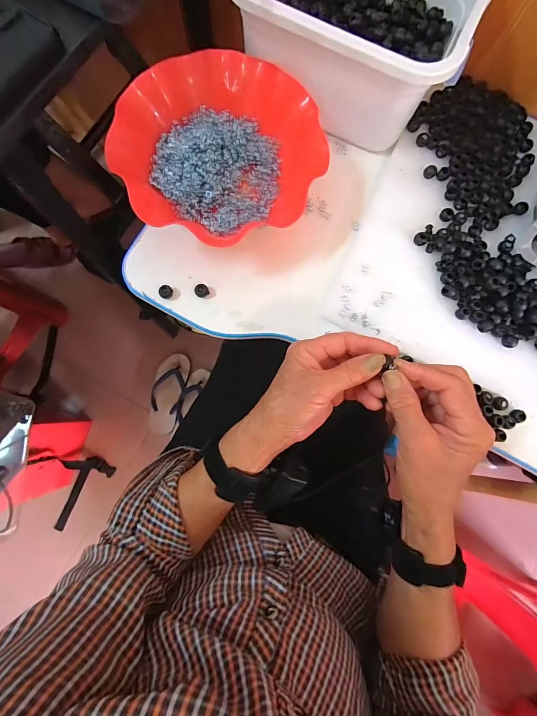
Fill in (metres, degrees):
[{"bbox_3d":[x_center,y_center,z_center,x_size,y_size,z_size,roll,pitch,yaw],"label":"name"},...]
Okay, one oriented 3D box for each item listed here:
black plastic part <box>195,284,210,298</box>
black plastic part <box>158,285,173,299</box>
[{"bbox_3d":[-0.078,-0.078,0.378,0.015,0.012,0.014,0,80,-2],"label":"black plastic part"},{"bbox_3d":[-0.119,-0.077,0.375,0.015,0.010,0.013,-37,83,-8],"label":"black plastic part"}]

